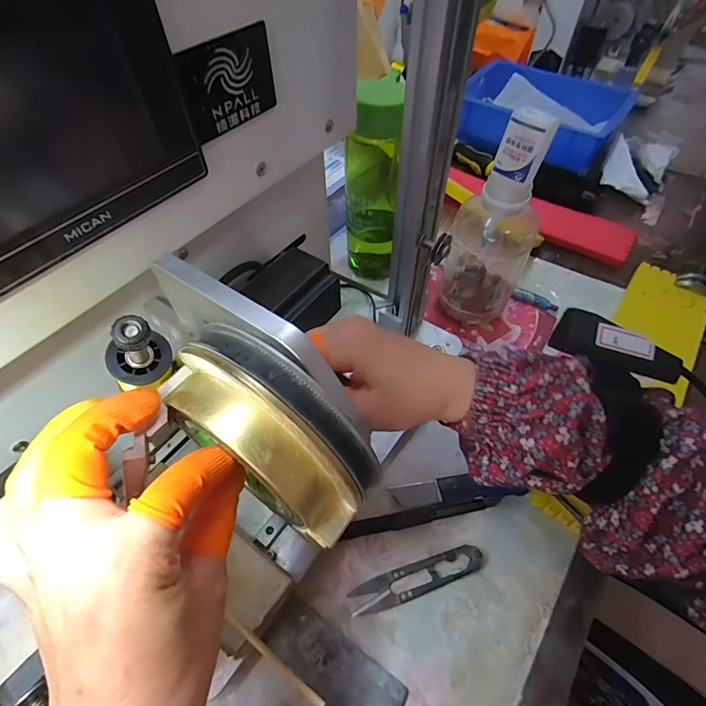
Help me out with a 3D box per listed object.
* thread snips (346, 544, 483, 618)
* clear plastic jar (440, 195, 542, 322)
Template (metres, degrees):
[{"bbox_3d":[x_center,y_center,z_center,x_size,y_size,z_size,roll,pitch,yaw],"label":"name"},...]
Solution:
[{"bbox_3d":[0.047,0.165,0.293,0.100,0.011,0.021,-16,56,-10],"label":"thread snips"},{"bbox_3d":[0.135,-0.099,0.408,0.079,0.131,0.082,0,55,0],"label":"clear plastic jar"}]

